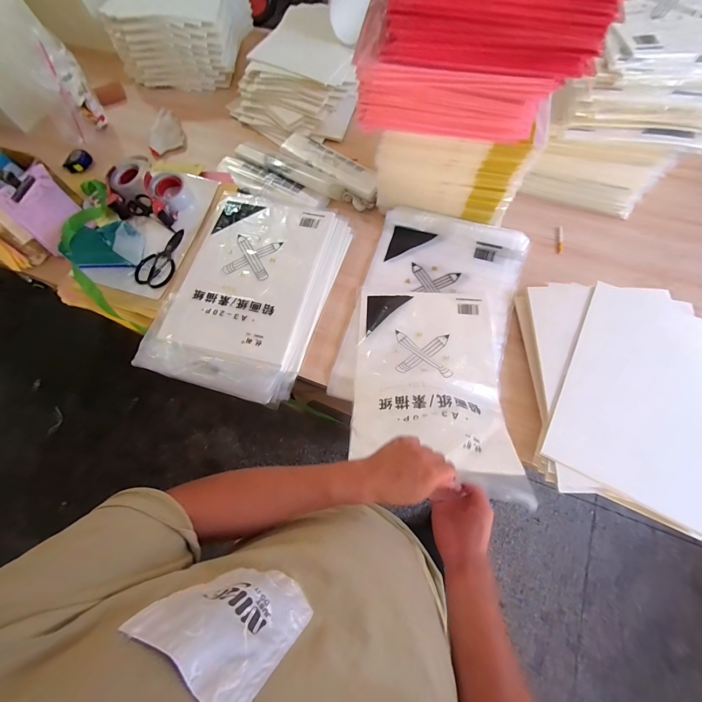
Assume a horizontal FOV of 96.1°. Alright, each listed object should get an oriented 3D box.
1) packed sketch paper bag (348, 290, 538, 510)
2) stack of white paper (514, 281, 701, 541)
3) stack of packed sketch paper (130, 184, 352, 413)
[{"bbox_3d":[0.152,0.045,0.619,0.282,0.121,0.431,4,70,4],"label":"packed sketch paper bag"},{"bbox_3d":[0.537,0.067,0.630,0.382,0.042,0.455,15,71,8],"label":"stack of white paper"},{"bbox_3d":[-0.230,-0.152,0.732,0.341,0.052,0.500,15,71,8],"label":"stack of packed sketch paper"}]

